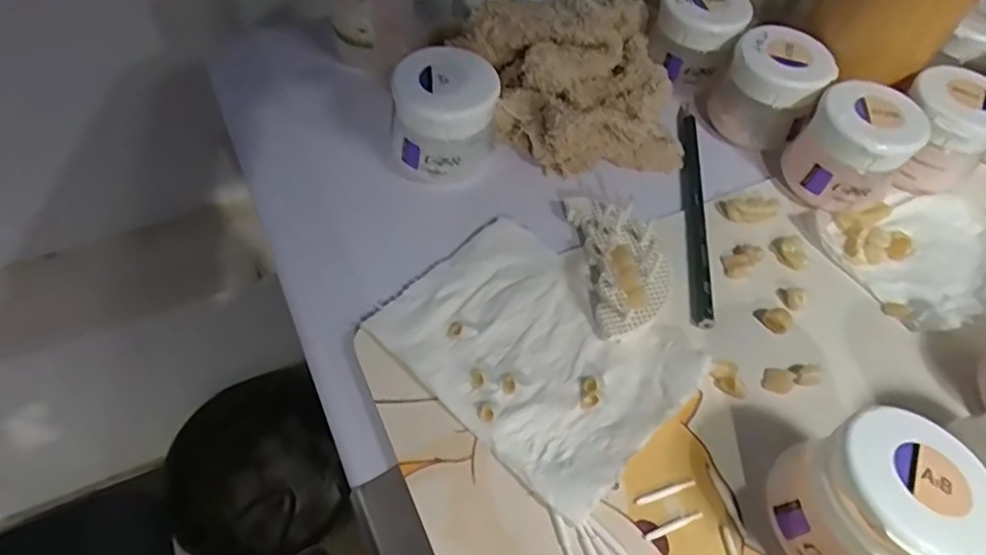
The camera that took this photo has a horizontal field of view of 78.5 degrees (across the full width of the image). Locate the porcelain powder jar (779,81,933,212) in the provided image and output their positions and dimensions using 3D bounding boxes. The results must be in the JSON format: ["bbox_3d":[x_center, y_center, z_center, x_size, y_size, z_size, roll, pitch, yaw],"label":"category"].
[{"bbox_3d":[0.181,-0.067,0.305,0.048,0.043,0.045,1,58,-2],"label":"porcelain powder jar"}]

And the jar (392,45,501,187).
[{"bbox_3d":[-0.023,-0.079,0.307,0.049,0.054,0.048,2,56,-3],"label":"jar"}]

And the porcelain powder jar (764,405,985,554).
[{"bbox_3d":[0.127,0.076,0.204,0.051,0.056,0.049,2,56,-3],"label":"porcelain powder jar"}]

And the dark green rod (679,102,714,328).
[{"bbox_3d":[0.104,-0.038,0.312,0.010,0.009,0.147,8,56,2],"label":"dark green rod"}]

